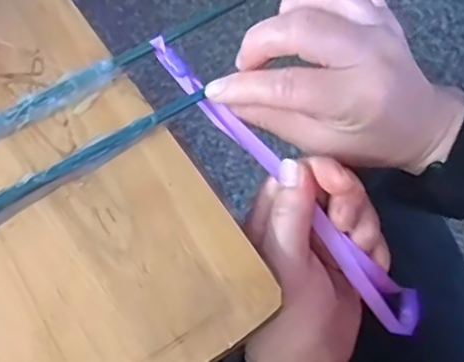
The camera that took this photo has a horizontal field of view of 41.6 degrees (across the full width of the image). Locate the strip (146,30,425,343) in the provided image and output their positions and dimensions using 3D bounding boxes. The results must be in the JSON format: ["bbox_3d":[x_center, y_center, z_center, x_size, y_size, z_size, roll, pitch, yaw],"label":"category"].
[{"bbox_3d":[0.031,0.000,0.345,0.021,0.020,0.217,-41,88,-18],"label":"strip"}]

